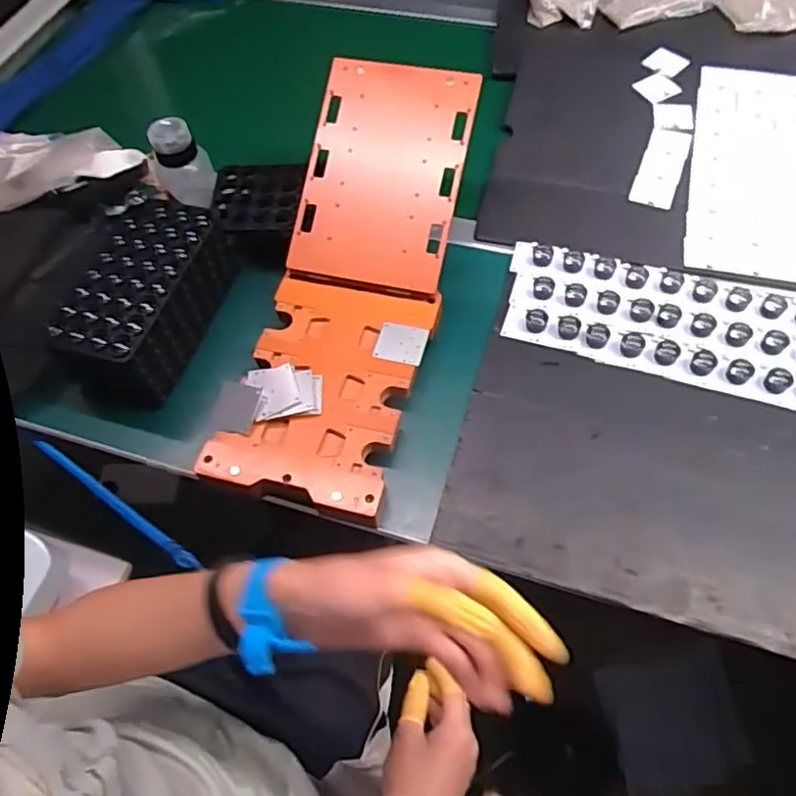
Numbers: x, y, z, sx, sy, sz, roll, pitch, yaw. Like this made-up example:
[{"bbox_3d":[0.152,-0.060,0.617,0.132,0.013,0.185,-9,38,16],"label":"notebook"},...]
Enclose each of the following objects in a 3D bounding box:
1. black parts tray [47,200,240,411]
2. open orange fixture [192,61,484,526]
[{"bbox_3d":[-0.260,-0.105,0.626,0.113,0.075,0.201,7,61,8],"label":"black parts tray"},{"bbox_3d":[-0.042,-0.125,0.614,0.166,0.060,0.459,12,77,8],"label":"open orange fixture"}]

